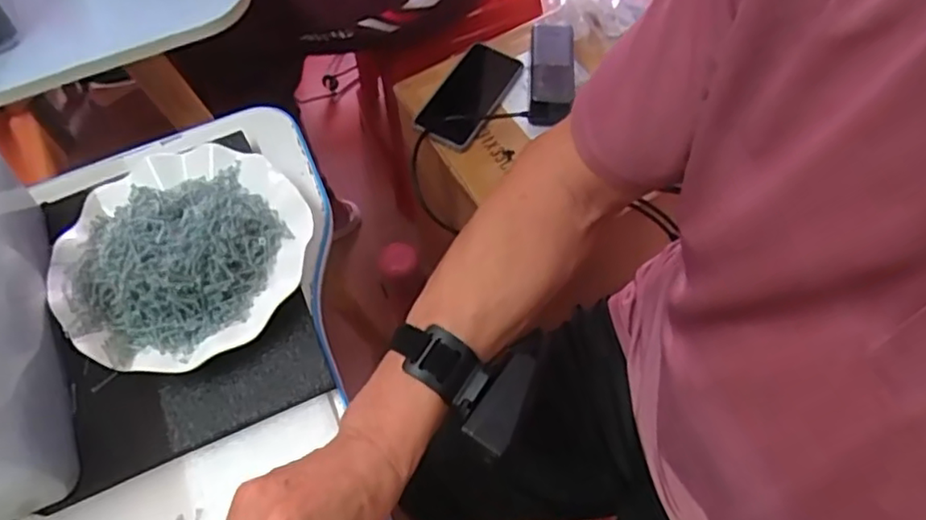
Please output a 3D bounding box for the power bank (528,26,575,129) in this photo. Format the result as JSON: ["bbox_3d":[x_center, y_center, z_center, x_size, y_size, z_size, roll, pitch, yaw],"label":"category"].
[{"bbox_3d":[0.111,-0.235,0.794,0.055,0.035,0.139,2,61,4],"label":"power bank"}]

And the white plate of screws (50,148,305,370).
[{"bbox_3d":[-0.210,-0.013,0.465,0.180,0.054,0.173,-1,61,2],"label":"white plate of screws"}]

